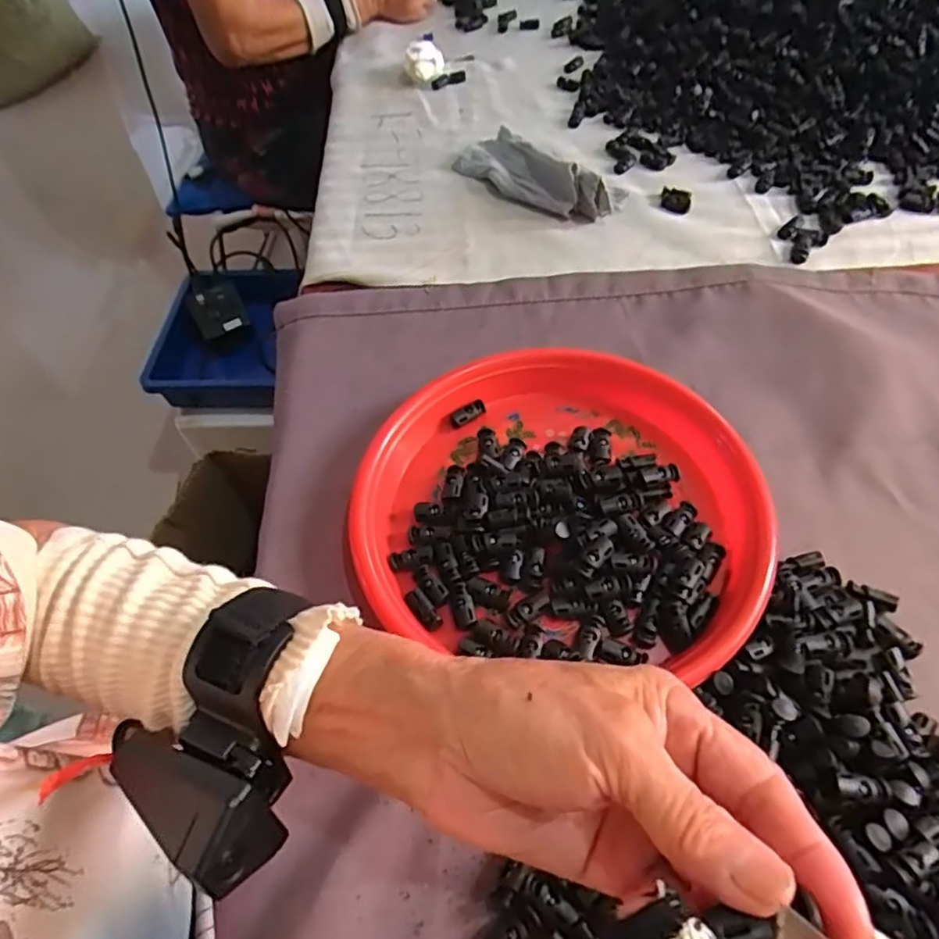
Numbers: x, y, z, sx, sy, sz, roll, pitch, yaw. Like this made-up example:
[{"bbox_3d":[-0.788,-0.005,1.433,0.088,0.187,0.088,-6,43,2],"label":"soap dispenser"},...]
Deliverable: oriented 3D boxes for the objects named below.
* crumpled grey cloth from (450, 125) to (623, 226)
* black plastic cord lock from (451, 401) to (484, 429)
[{"bbox_3d":[0.067,-0.300,0.617,0.181,0.040,0.073,38,66,25],"label":"crumpled grey cloth"},{"bbox_3d":[-0.001,-0.042,0.463,0.027,0.006,0.013,-30,91,-16],"label":"black plastic cord lock"}]

